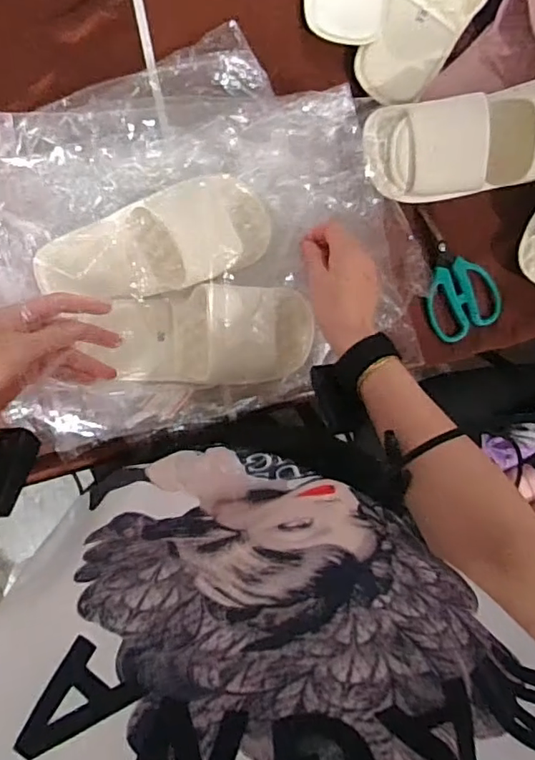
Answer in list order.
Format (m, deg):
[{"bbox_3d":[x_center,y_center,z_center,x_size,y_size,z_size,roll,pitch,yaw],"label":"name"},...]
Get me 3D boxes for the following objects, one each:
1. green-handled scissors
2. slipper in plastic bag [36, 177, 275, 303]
[{"bbox_3d":[0.203,-0.118,0.615,0.085,0.018,0.142,-30,98,-5],"label":"green-handled scissors"},{"bbox_3d":[-0.105,-0.128,0.509,0.225,0.082,0.088,-14,97,-8],"label":"slipper in plastic bag"}]

